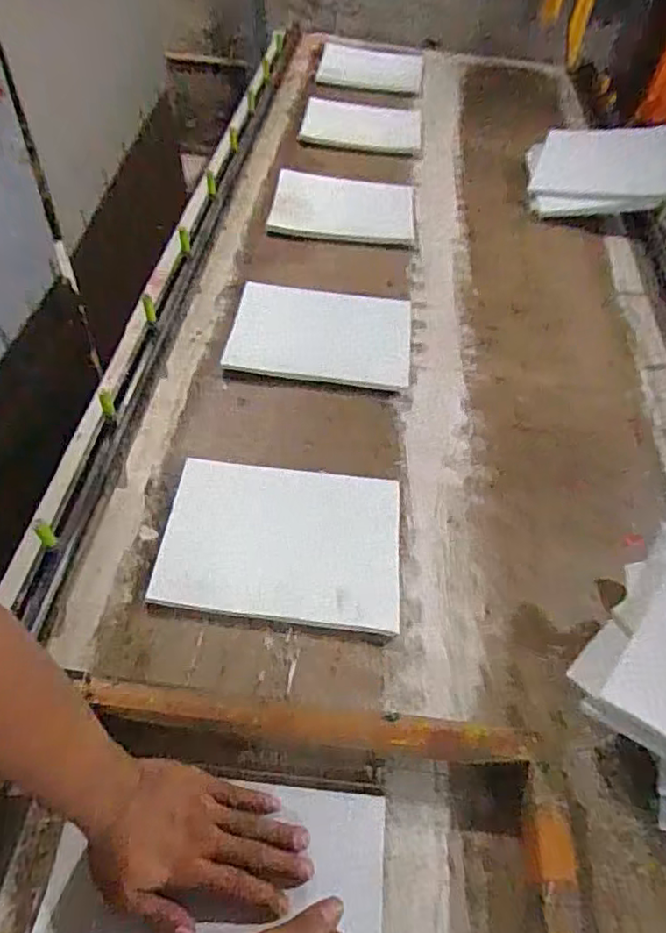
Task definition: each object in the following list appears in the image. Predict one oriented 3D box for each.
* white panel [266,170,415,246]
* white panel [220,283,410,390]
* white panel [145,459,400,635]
[{"bbox_3d":[0.020,-0.503,1.159,0.266,0.029,0.221,3,53,-1],"label":"white panel"},{"bbox_3d":[-0.018,-0.208,0.931,0.272,0.012,0.211,6,53,1],"label":"white panel"},{"bbox_3d":[-0.060,0.083,0.704,0.273,0.017,0.197,6,53,1],"label":"white panel"}]

